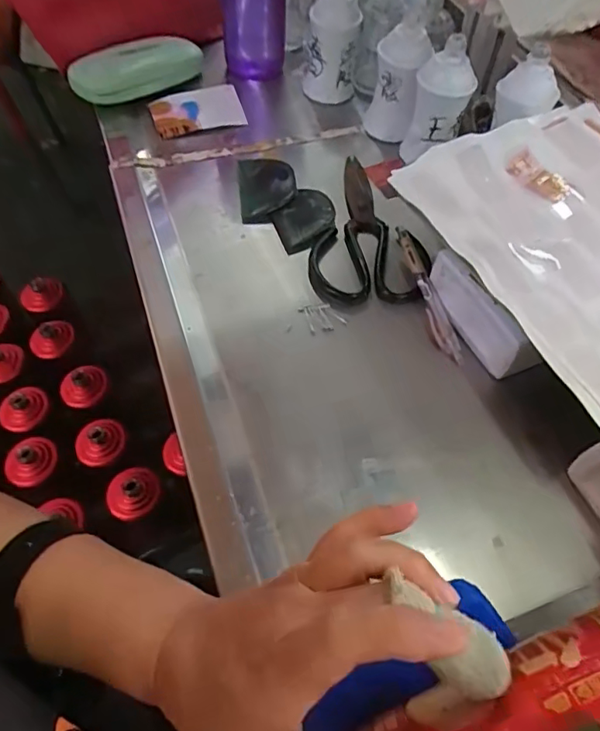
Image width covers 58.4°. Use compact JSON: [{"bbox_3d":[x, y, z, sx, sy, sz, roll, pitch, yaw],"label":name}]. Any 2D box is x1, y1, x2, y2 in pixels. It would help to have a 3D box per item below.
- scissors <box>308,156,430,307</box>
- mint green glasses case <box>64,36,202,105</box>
[{"bbox_3d":[0.064,-0.131,0.505,0.099,0.020,0.180,3,57,4],"label":"scissors"},{"bbox_3d":[-0.175,-0.328,0.591,0.153,0.039,0.051,-34,62,-19],"label":"mint green glasses case"}]

